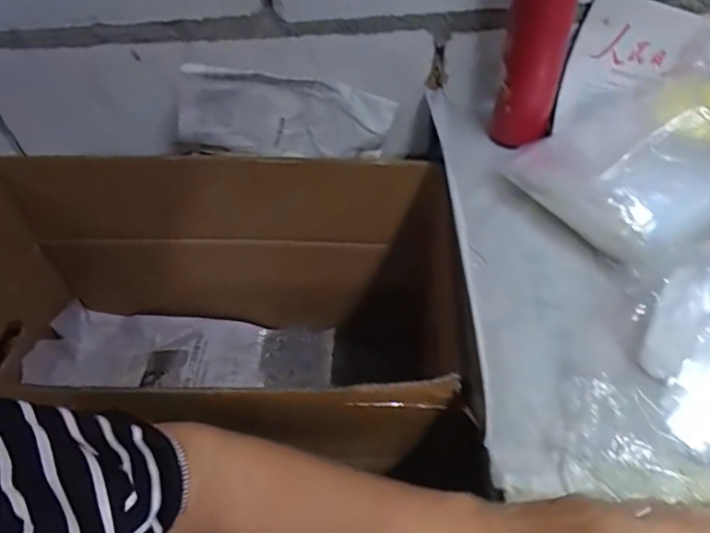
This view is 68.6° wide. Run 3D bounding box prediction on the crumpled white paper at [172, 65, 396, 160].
[{"bbox_3d":[-0.088,-0.198,0.679,0.264,0.121,0.061,1,47,-19],"label":"crumpled white paper"}]

